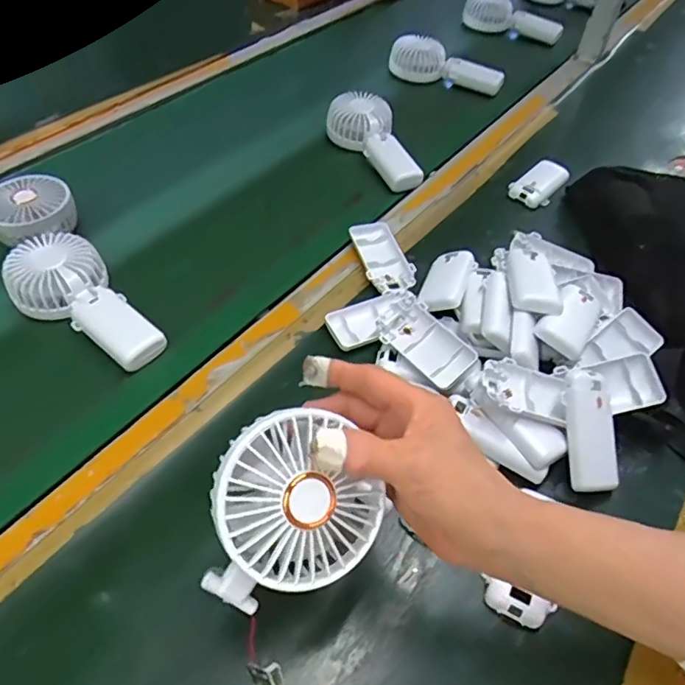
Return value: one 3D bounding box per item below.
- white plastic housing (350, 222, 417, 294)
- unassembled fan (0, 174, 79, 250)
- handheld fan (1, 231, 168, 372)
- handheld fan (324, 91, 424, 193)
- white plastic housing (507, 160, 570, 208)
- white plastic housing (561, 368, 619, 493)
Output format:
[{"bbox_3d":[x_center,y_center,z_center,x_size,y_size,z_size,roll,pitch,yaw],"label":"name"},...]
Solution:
[{"bbox_3d":[0.043,-0.091,0.576,0.050,0.018,0.099,-10,51,-13],"label":"white plastic housing"},{"bbox_3d":[-0.402,-0.104,0.557,0.247,0.049,0.075,-28,57,-25],"label":"unassembled fan"},{"bbox_3d":[-0.245,-0.035,0.505,0.083,0.046,0.177,-32,59,-27],"label":"handheld fan"},{"bbox_3d":[0.054,-0.271,0.723,0.077,0.050,0.172,-27,56,-23],"label":"handheld fan"},{"bbox_3d":[0.251,-0.205,0.695,0.053,0.018,0.085,31,55,21],"label":"white plastic housing"},{"bbox_3d":[0.197,0.068,0.428,0.045,0.018,0.093,-2,81,-5],"label":"white plastic housing"}]

